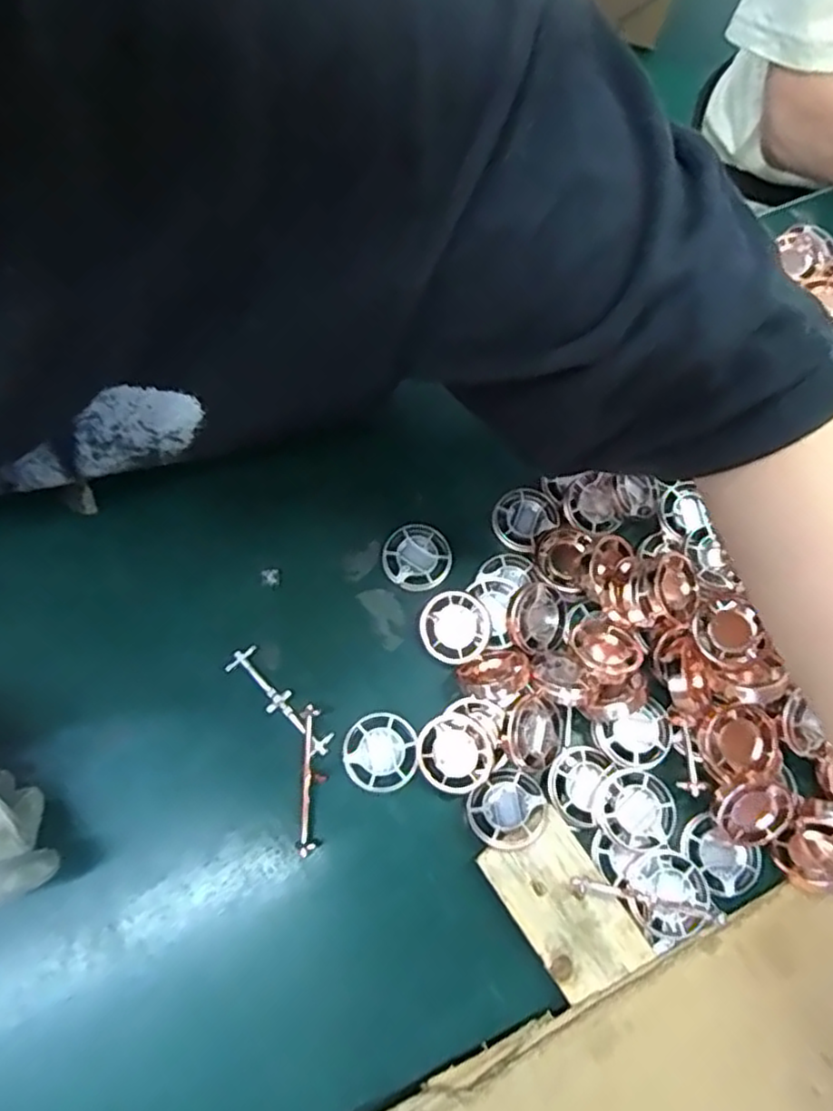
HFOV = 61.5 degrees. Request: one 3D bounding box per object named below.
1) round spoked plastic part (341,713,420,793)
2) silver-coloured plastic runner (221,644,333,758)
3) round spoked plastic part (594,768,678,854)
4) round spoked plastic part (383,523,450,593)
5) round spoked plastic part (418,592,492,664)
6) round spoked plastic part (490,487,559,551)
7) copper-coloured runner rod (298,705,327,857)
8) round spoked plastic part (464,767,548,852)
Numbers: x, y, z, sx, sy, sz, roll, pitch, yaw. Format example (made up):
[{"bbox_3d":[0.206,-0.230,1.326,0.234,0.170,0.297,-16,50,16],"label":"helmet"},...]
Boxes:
[{"bbox_3d":[-0.018,0.102,0.364,0.038,0.006,0.039,1,69,-2],"label":"round spoked plastic part"},{"bbox_3d":[-0.073,0.076,0.372,0.072,0.004,0.019,42,73,13],"label":"silver-coloured plastic runner"},{"bbox_3d":[0.111,0.128,0.352,0.038,0.007,0.039,1,69,-2],"label":"round spoked plastic part"},{"bbox_3d":[0.000,0.001,0.404,0.038,0.010,0.039,1,69,-2],"label":"round spoked plastic part"},{"bbox_3d":[0.020,0.039,0.382,0.039,0.009,0.037,-2,82,13],"label":"round spoked plastic part"},{"bbox_3d":[0.064,-0.023,0.416,0.035,0.005,0.040,41,73,12],"label":"round spoked plastic part"},{"bbox_3d":[-0.053,0.113,0.357,0.012,0.010,0.071,-2,69,-3],"label":"copper-coloured runner rod"},{"bbox_3d":[0.046,0.127,0.350,0.039,0.006,0.037,1,69,-2],"label":"round spoked plastic part"}]

